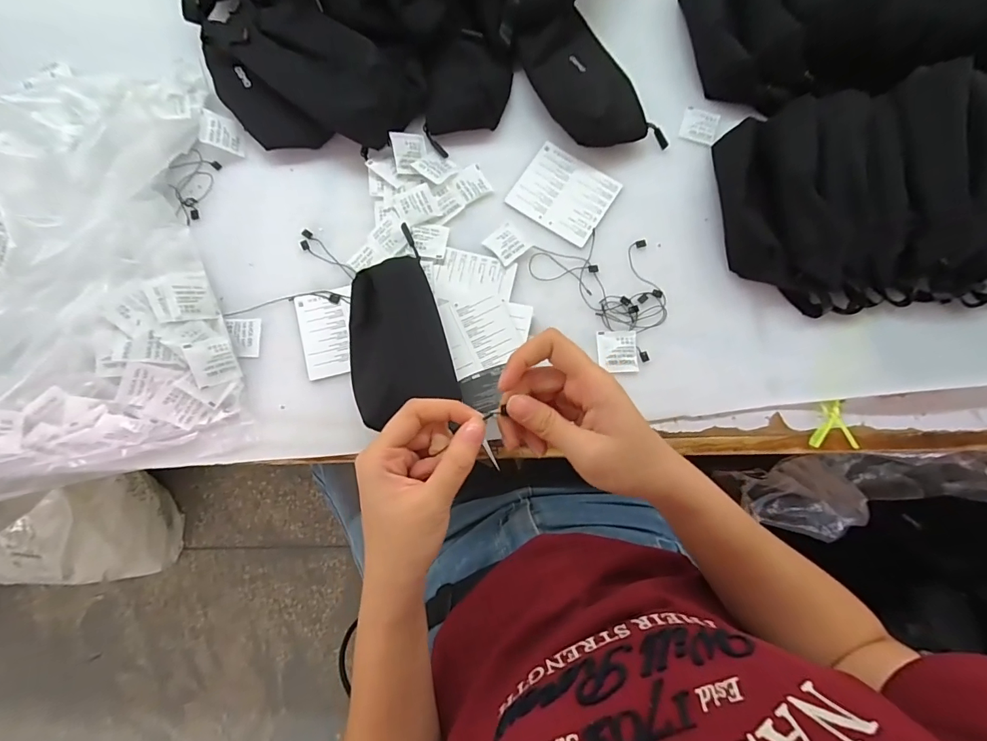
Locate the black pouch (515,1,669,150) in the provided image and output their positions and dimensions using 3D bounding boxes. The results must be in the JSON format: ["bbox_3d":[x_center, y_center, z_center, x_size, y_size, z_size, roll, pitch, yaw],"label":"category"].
[{"bbox_3d":[0.101,-0.308,0.472,0.103,0.041,0.181,-28,82,-5],"label":"black pouch"}]

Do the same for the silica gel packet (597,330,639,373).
[{"bbox_3d":[0.126,-0.020,0.439,0.039,0.004,0.043,-2,80,-1],"label":"silica gel packet"}]

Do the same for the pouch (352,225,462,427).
[{"bbox_3d":[-0.093,-0.043,0.391,0.087,0.020,0.186,-20,59,1],"label":"pouch"}]

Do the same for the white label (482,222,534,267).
[{"bbox_3d":[0.015,-0.134,0.459,0.037,0.004,0.039,-41,76,-13],"label":"white label"}]

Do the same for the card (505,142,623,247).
[{"bbox_3d":[0.077,-0.195,0.475,0.100,0.004,0.089,33,82,5],"label":"card"}]

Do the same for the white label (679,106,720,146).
[{"bbox_3d":[0.233,-0.278,0.489,0.037,0.004,0.042,20,81,3],"label":"white label"}]

